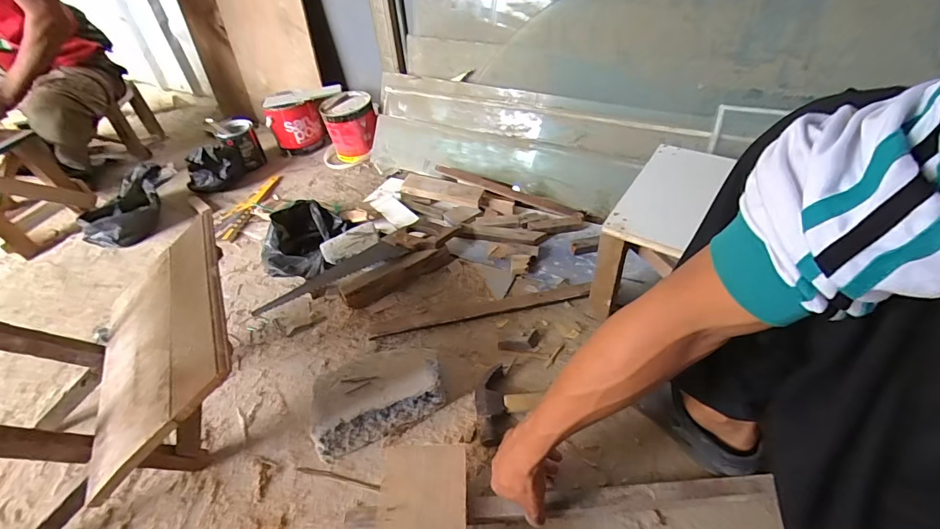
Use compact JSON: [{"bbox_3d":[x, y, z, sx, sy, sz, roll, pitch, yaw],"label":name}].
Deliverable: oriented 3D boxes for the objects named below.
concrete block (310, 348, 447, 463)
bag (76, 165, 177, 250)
[{"bbox_3d":[-0.149,0.211,0.684,0.203,0.074,0.112,-19,46,-13],"label":"concrete block"},{"bbox_3d":[-0.885,-0.153,1.103,0.151,0.125,0.200,0,45,5],"label":"bag"}]

